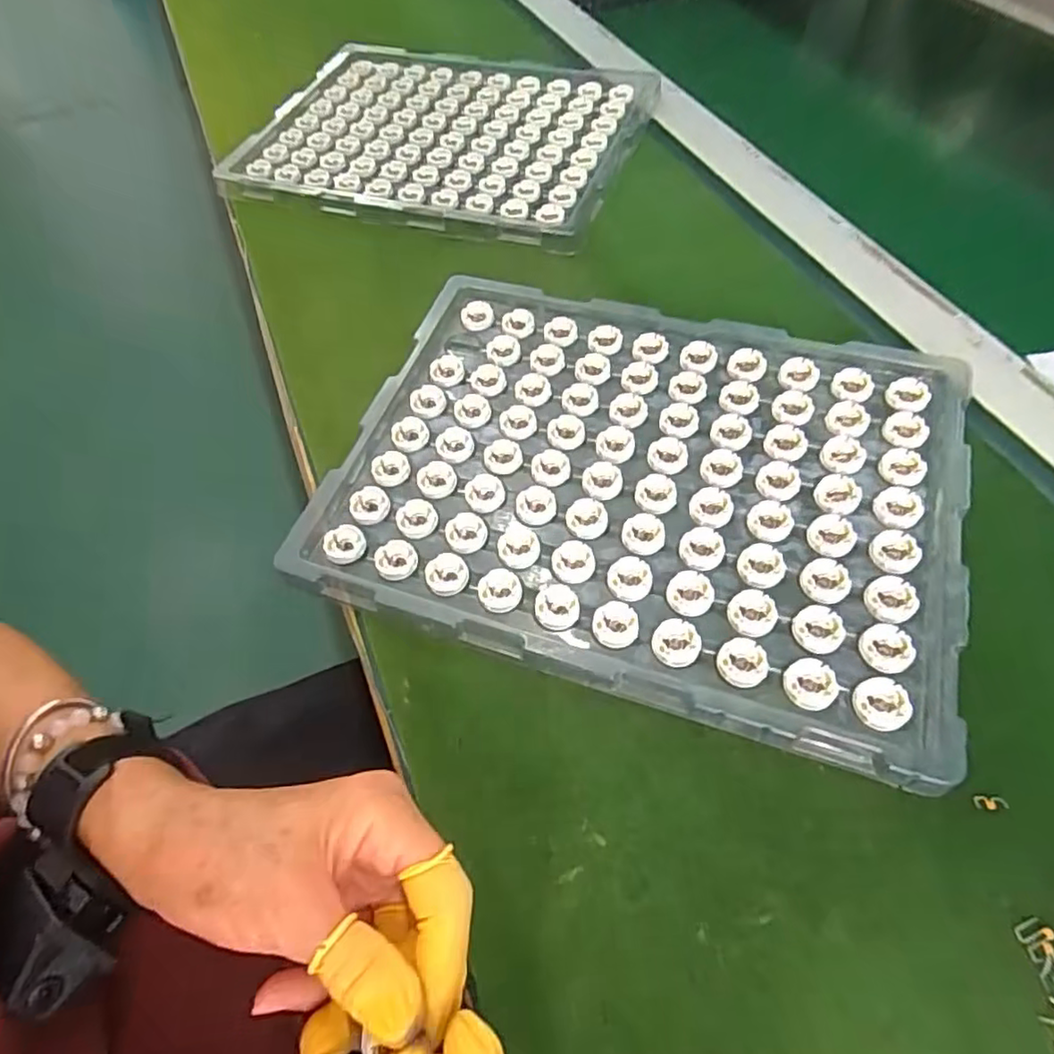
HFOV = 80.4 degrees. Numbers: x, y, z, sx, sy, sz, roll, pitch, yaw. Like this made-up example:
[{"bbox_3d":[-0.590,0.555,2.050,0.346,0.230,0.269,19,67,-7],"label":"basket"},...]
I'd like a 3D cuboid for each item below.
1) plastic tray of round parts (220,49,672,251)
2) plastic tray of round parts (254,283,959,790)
[{"bbox_3d":[-0.080,-0.372,0.579,0.355,0.012,0.258,16,61,13],"label":"plastic tray of round parts"},{"bbox_3d":[0.062,-0.033,0.365,0.341,0.017,0.251,16,61,13],"label":"plastic tray of round parts"}]

